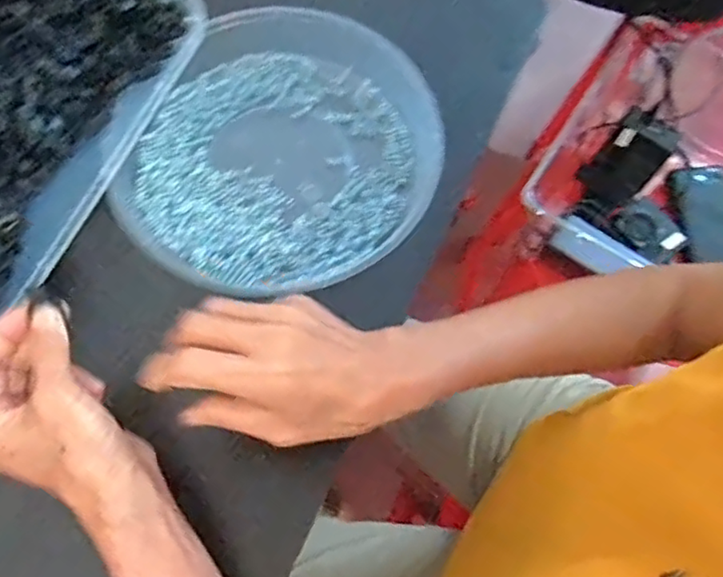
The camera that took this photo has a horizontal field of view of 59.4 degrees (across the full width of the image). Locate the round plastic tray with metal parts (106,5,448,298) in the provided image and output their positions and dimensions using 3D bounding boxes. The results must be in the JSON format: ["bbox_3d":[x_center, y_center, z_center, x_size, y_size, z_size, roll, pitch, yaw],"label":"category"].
[{"bbox_3d":[-0.054,-0.101,0.467,0.214,0.038,0.221,0,69,-1],"label":"round plastic tray with metal parts"}]

